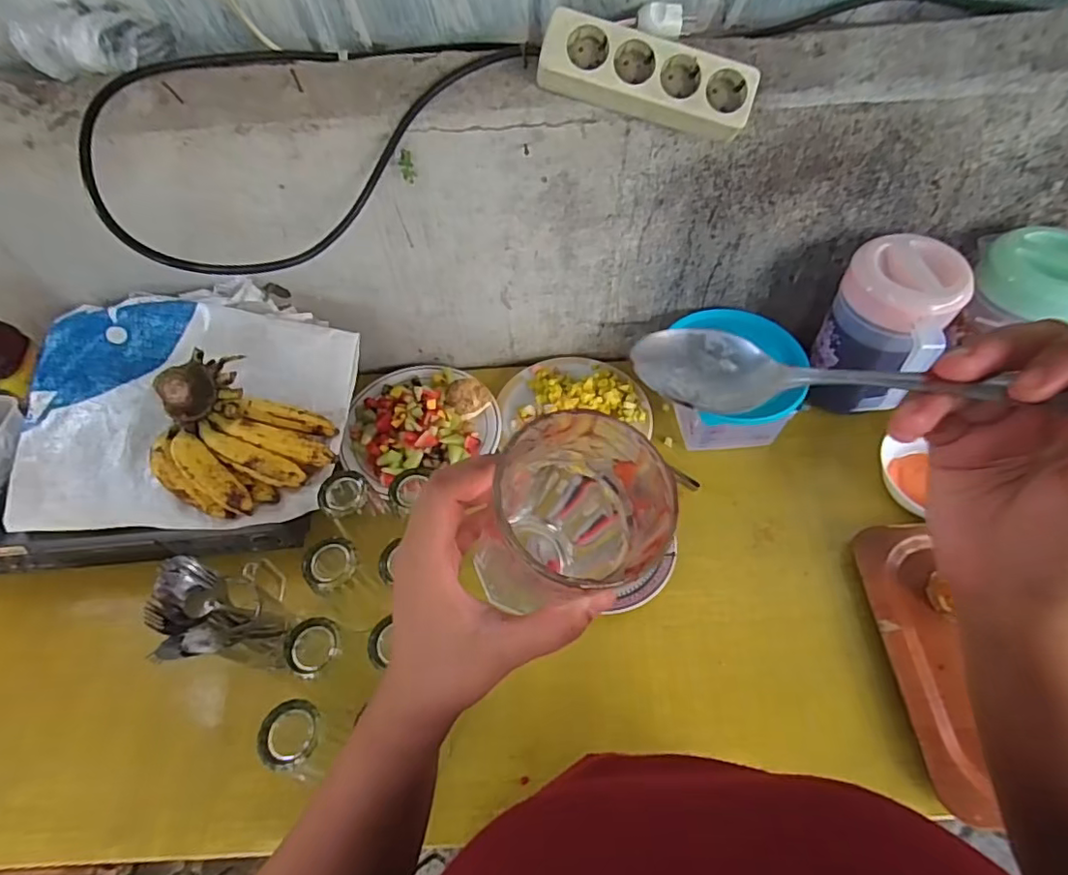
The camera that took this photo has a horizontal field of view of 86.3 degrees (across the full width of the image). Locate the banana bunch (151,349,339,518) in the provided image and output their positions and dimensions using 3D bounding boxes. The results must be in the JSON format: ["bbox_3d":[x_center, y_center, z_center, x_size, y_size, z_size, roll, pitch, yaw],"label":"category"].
[{"bbox_3d":[-0.332,0.002,0.640,0.170,0.097,0.152,20,62,13],"label":"banana bunch"}]

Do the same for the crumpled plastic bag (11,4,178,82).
[{"bbox_3d":[-0.410,-0.374,0.536,0.118,0.045,0.048,-11,59,-5],"label":"crumpled plastic bag"}]

